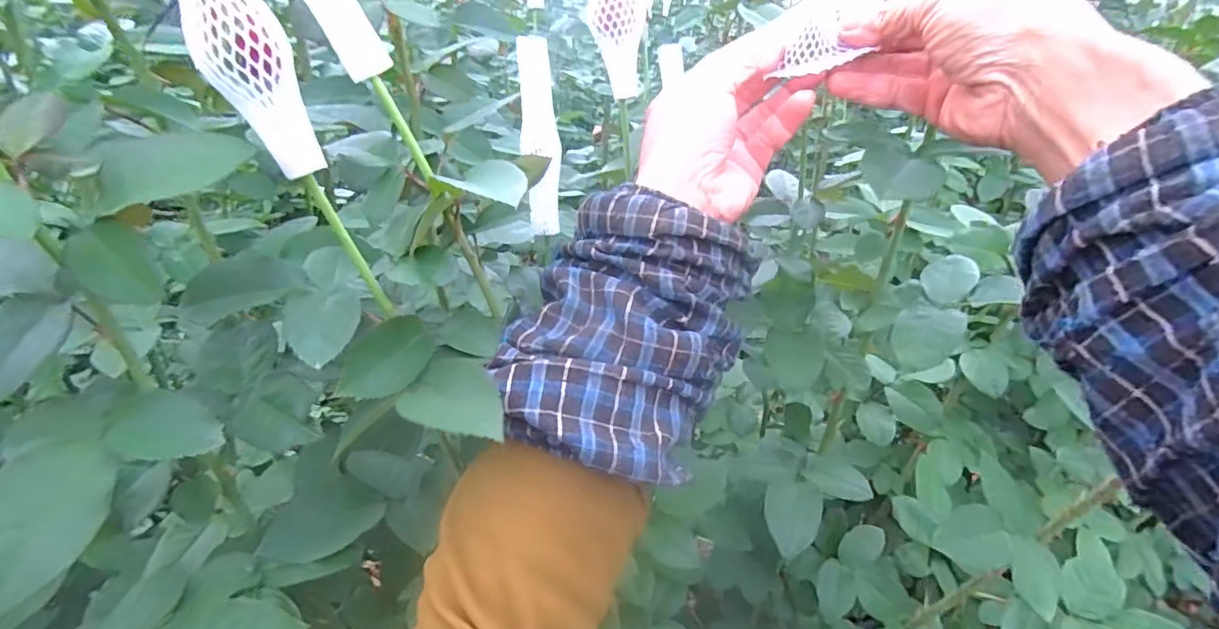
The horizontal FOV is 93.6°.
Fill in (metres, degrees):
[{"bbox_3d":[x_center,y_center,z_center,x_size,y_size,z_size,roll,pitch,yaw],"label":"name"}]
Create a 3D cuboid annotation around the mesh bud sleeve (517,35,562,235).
[{"bbox_3d":[-0.038,-0.095,0.315,0.020,0.099,0.019,-3,31,-5],"label":"mesh bud sleeve"}]

